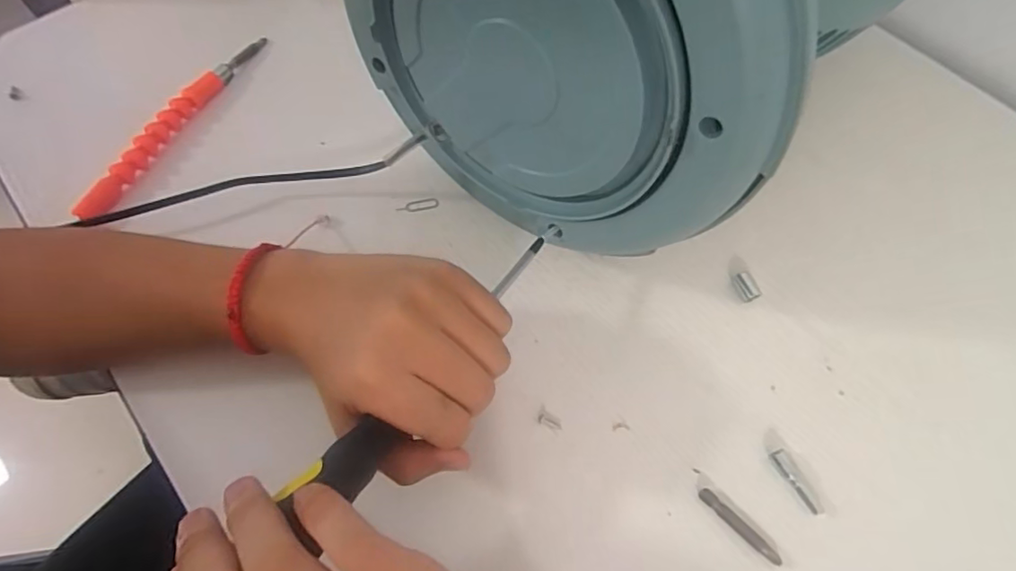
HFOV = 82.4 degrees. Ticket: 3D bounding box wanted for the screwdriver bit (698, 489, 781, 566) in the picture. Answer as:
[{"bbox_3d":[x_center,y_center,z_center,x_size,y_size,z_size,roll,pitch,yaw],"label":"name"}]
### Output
[{"bbox_3d":[0.122,0.125,0.304,0.008,0.004,0.049,-42,72,-18],"label":"screwdriver bit"}]

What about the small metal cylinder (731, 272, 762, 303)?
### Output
[{"bbox_3d":[0.149,0.001,0.363,0.011,0.009,0.019,-19,66,-9],"label":"small metal cylinder"}]

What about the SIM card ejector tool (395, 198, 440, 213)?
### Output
[{"bbox_3d":[-0.062,-0.054,0.400,0.029,0.004,0.008,-13,78,-2],"label":"SIM card ejector tool"}]

